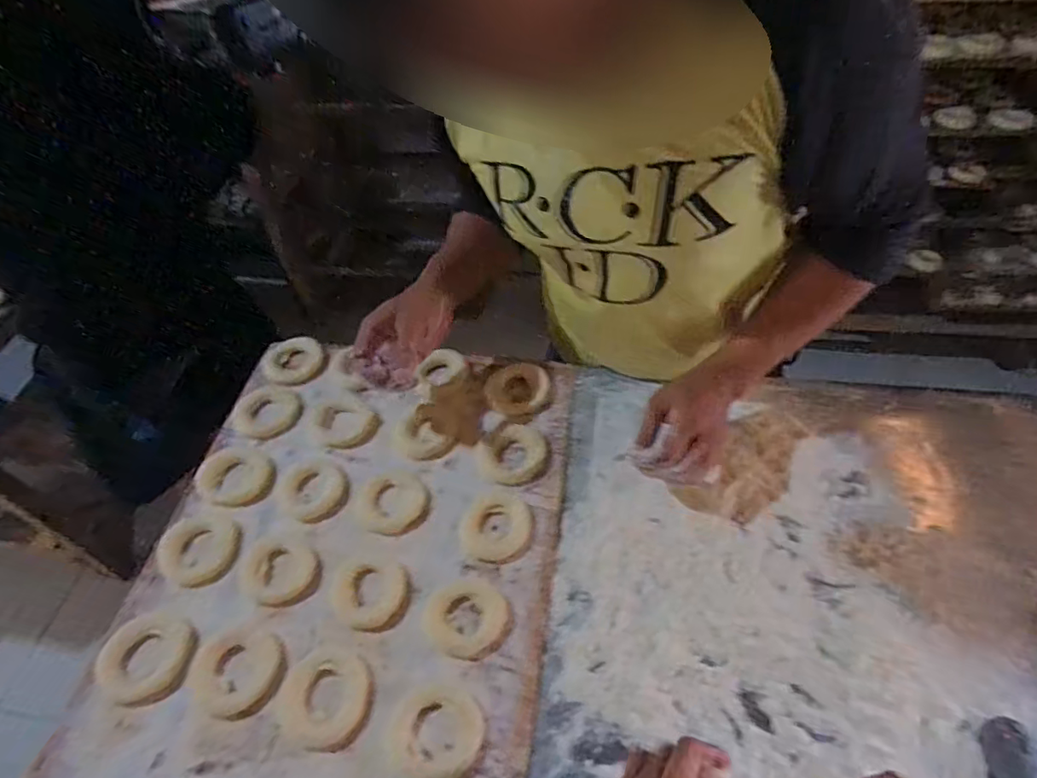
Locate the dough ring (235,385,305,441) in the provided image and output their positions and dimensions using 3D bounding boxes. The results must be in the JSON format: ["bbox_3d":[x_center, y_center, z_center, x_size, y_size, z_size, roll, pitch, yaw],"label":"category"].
[{"bbox_3d":[-0.305,0.029,0.706,0.076,0.021,0.085,-39,58,-24],"label":"dough ring"}]

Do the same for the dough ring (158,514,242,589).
[{"bbox_3d":[-0.332,0.165,0.598,0.078,0.011,0.073,-2,51,3],"label":"dough ring"}]

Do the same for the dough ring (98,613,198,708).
[{"bbox_3d":[-0.348,0.252,0.540,0.085,0.012,0.075,13,54,15],"label":"dough ring"}]

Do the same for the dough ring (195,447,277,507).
[{"bbox_3d":[-0.319,0.097,0.645,0.086,0.016,0.067,10,53,13],"label":"dough ring"}]

